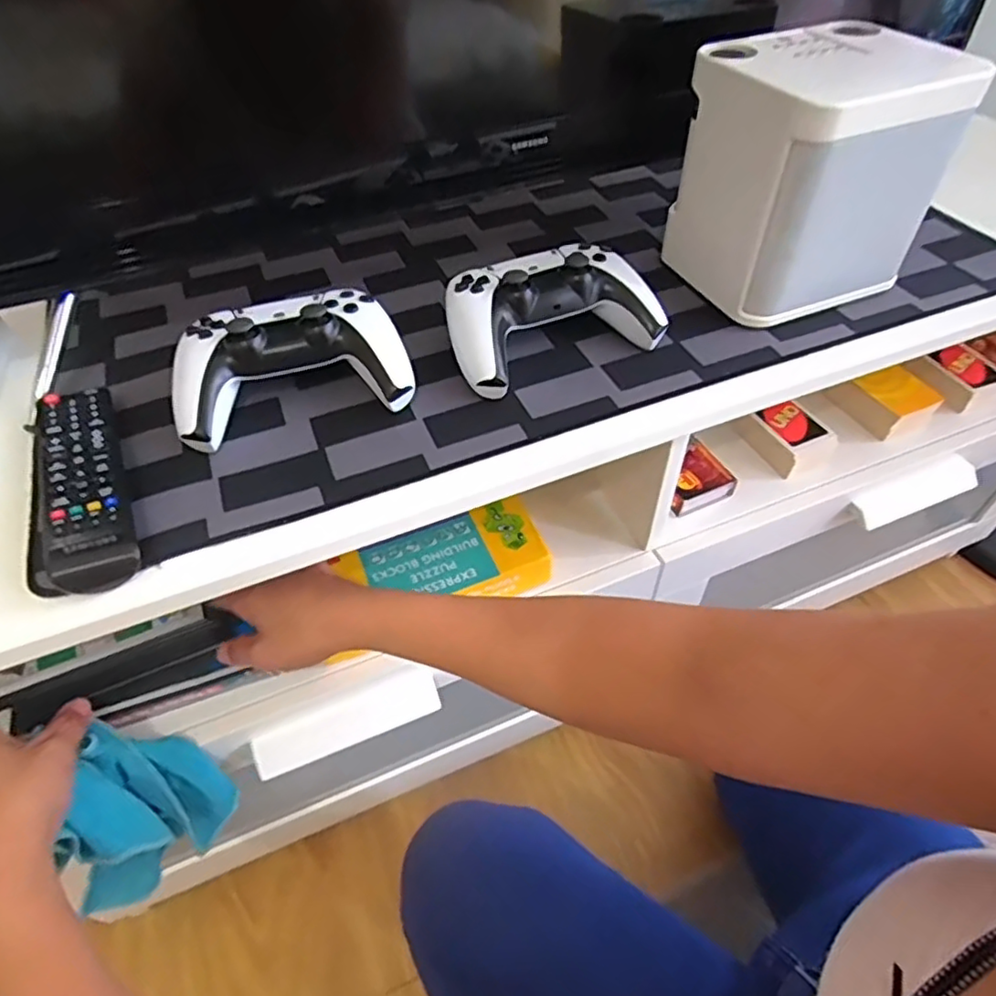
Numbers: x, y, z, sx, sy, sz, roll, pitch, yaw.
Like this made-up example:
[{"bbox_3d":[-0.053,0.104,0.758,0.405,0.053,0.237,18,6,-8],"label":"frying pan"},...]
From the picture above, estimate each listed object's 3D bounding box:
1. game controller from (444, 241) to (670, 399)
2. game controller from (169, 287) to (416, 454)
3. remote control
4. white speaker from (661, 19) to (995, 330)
[{"bbox_3d":[0.039,-0.137,0.471,0.155,0.056,0.098,-17,50,-15],"label":"game controller"},{"bbox_3d":[-0.142,-0.093,0.439,0.154,0.056,0.090,-13,49,-11],"label":"game controller"},{"bbox_3d":[-0.252,-0.013,0.392,0.043,0.026,0.159,-22,51,-18],"label":"remote control"},{"bbox_3d":[0.233,-0.237,0.480,0.147,0.161,0.136,-18,50,-15],"label":"white speaker"}]

